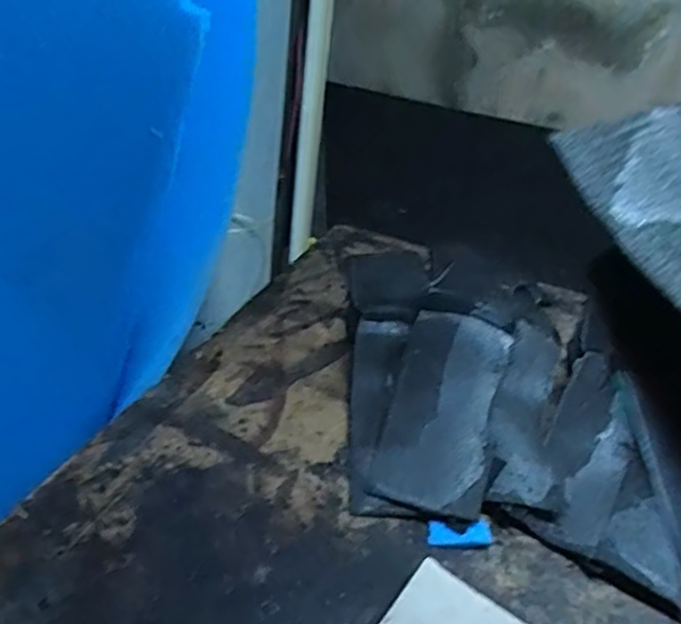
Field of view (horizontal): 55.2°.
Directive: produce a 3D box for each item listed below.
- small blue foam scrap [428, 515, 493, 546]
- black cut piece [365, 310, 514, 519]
[{"bbox_3d":[0.086,0.158,0.467,0.046,0.009,0.020,0,38,-1],"label":"small blue foam scrap"},{"bbox_3d":[0.079,0.078,0.523,0.090,0.021,0.160,8,61,20],"label":"black cut piece"}]

